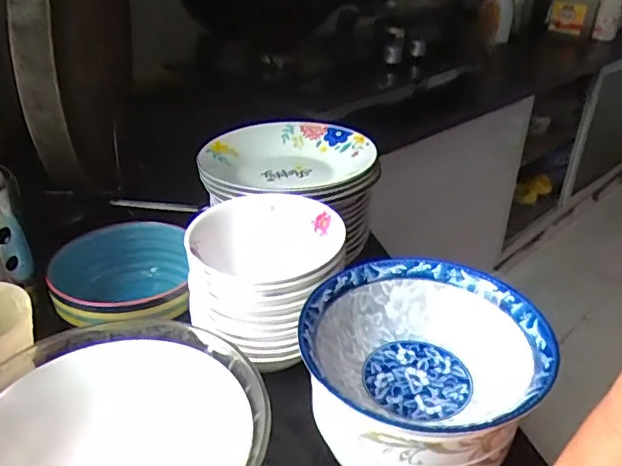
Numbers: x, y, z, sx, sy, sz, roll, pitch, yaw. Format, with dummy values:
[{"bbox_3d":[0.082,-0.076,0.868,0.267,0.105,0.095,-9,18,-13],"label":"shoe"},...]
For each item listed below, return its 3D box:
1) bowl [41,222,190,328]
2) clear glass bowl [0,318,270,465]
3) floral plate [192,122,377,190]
[{"bbox_3d":[-0.192,0.056,0.574,0.128,0.067,0.151,-5,30,-12],"label":"bowl"},{"bbox_3d":[-0.147,0.152,0.414,0.207,0.078,0.177,-14,33,-26],"label":"clear glass bowl"},{"bbox_3d":[-0.027,-0.081,0.643,0.190,0.037,0.175,1,30,-1],"label":"floral plate"}]

